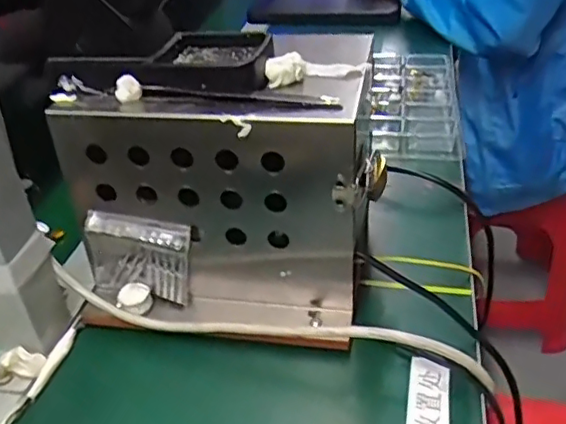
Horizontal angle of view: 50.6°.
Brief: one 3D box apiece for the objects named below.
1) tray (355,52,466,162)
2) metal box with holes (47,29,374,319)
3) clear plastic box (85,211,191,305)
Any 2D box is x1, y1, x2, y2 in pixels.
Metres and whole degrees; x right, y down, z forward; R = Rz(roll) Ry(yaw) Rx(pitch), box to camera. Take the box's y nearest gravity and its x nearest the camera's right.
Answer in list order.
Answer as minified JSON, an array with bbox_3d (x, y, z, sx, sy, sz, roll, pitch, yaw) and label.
[{"bbox_3d":[0.153,-0.138,0.726,0.116,0.034,0.259,2,35,9],"label":"tray"},{"bbox_3d":[-0.041,-0.013,0.429,0.210,0.180,0.124,0,35,5],"label":"metal box with holes"},{"bbox_3d":[-0.105,0.032,0.433,0.081,0.067,0.008,5,36,13],"label":"clear plastic box"}]

